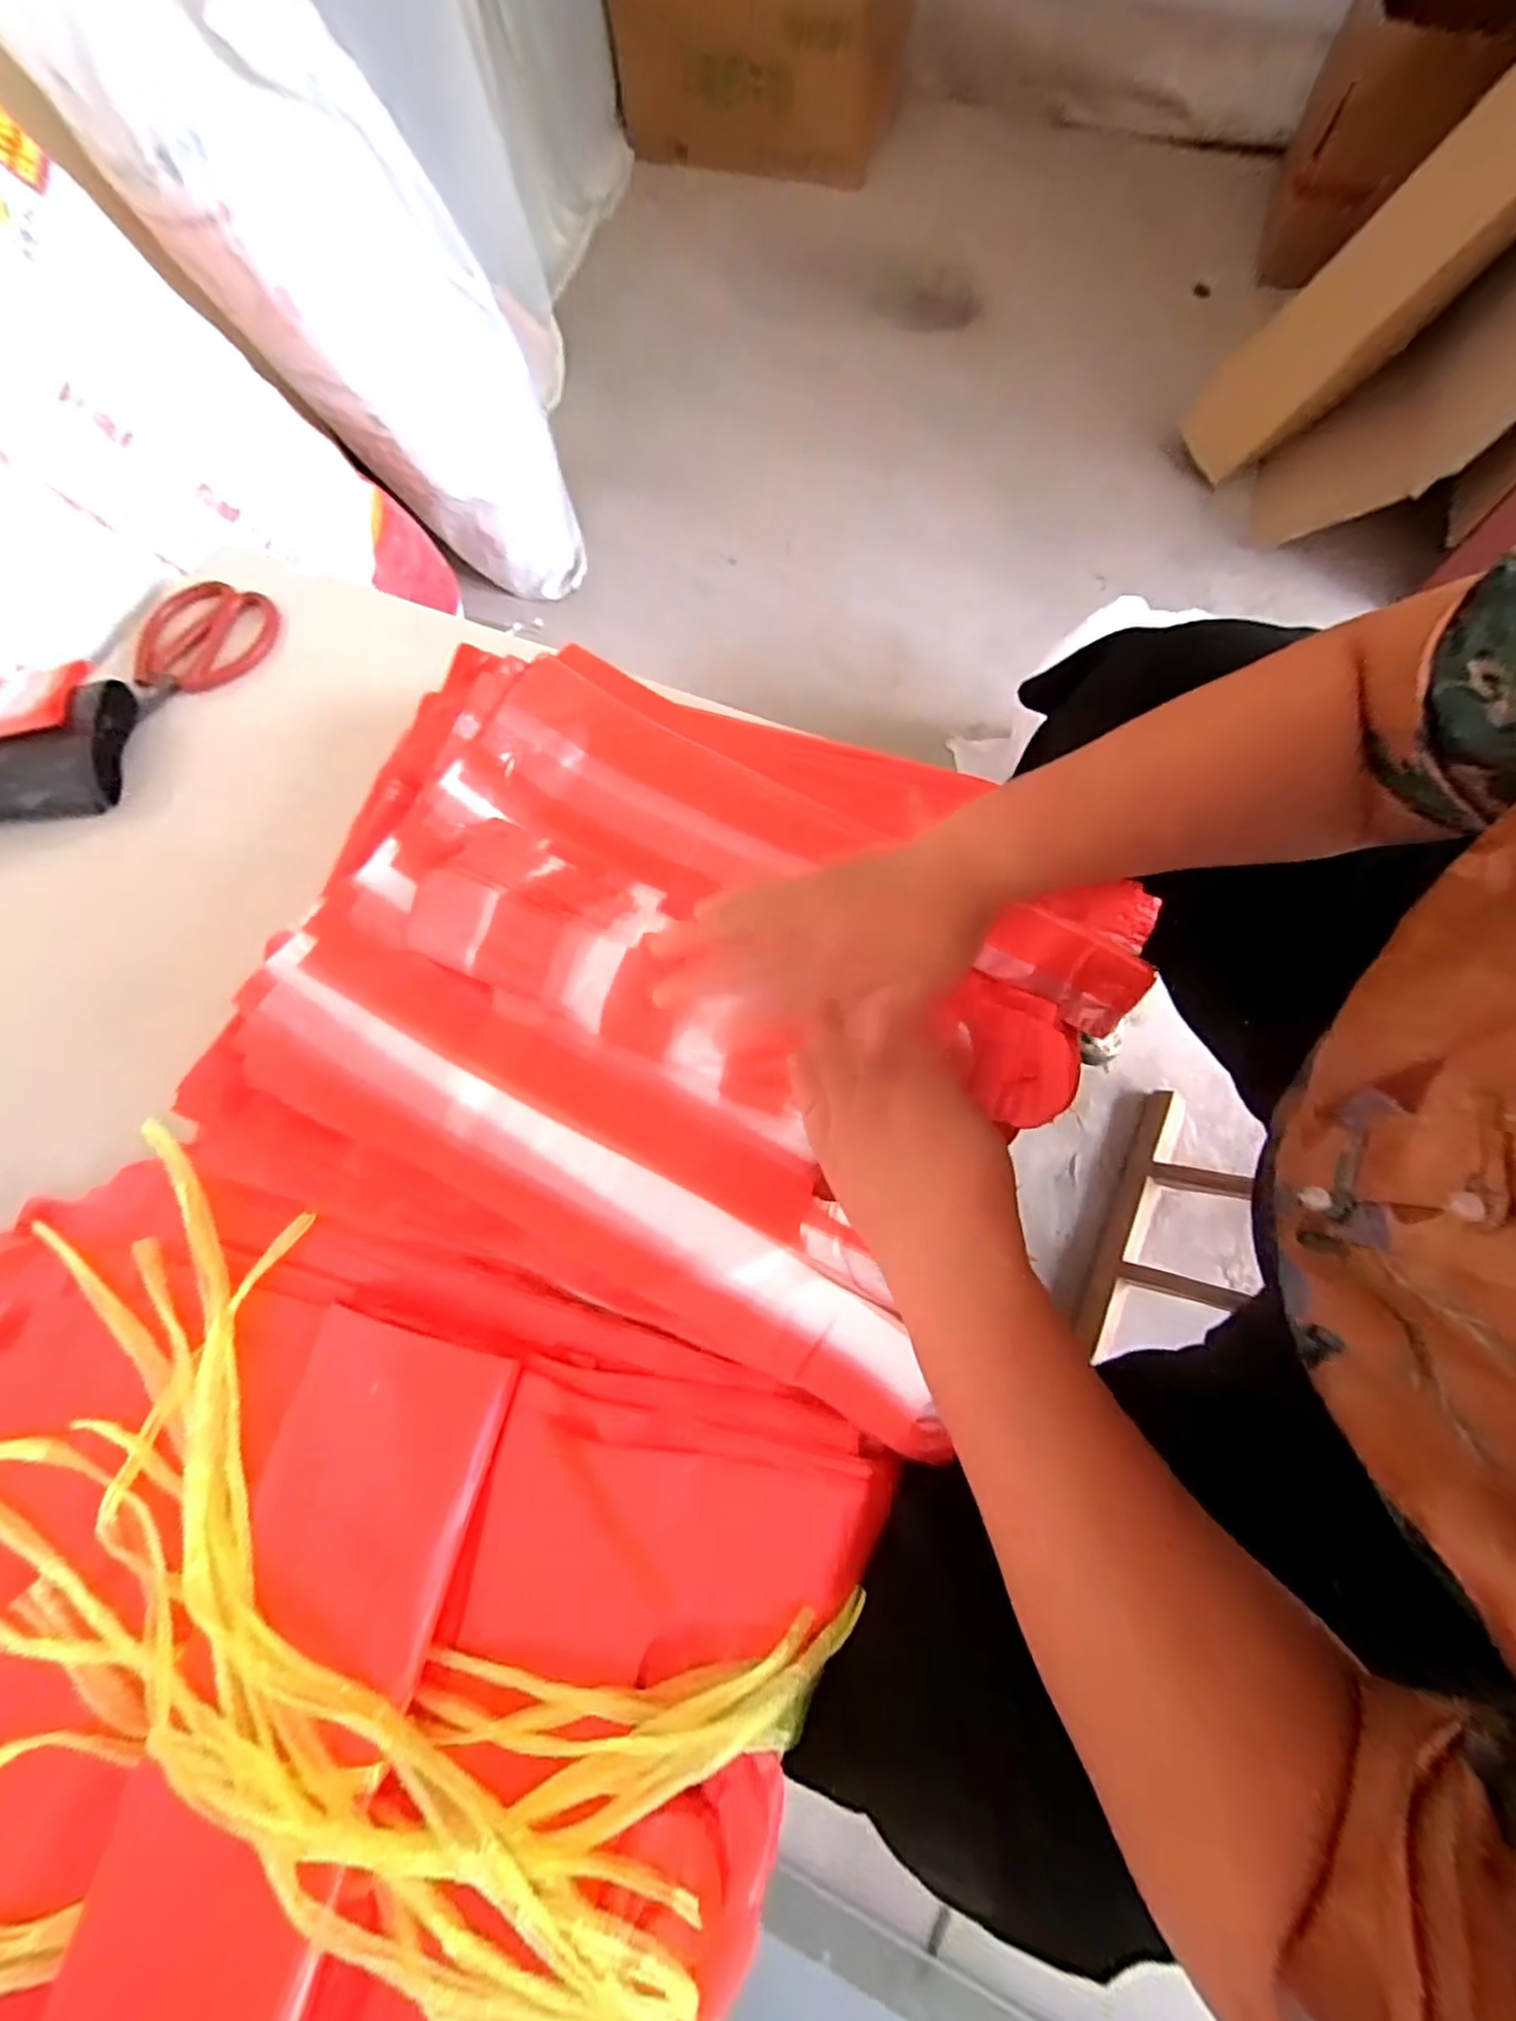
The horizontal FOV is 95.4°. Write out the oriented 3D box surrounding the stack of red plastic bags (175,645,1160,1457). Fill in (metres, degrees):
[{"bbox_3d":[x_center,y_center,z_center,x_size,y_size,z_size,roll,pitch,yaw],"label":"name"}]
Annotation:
[{"bbox_3d":[-0.043,-0.027,0.413,0.454,0.060,0.399,20,74,8],"label":"stack of red plastic bags"}]

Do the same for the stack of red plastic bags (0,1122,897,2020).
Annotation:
[{"bbox_3d":[-0.230,0.317,0.335,0.510,0.083,0.425,13,73,7],"label":"stack of red plastic bags"}]

